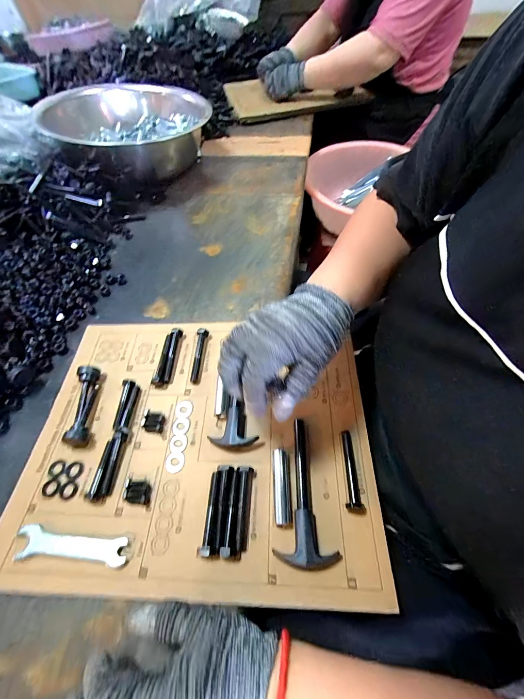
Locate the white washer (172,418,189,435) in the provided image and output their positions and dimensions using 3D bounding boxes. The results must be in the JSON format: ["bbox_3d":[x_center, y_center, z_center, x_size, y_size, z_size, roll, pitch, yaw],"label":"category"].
[{"bbox_3d":[-0.095,0.090,0.336,0.020,0.004,0.019,-1,57,2],"label":"white washer"}]

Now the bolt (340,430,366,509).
[{"bbox_3d":[0.089,0.120,0.294,0.016,0.012,0.074,-1,57,2],"label":"bolt"}]

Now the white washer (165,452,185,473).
[{"bbox_3d":[-0.095,0.122,0.313,0.020,0.004,0.020,-7,57,-2],"label":"white washer"}]

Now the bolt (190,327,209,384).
[{"bbox_3d":[-0.083,0.004,0.383,0.017,0.012,0.080,-1,57,2],"label":"bolt"}]

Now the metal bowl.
[{"bbox_3d":[-0.289,-0.490,0.658,0.313,0.121,0.311,-1,57,2],"label":"metal bowl"}]

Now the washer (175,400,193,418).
[{"bbox_3d":[-0.094,0.071,0.346,0.021,0.004,0.022,-1,57,2],"label":"washer"}]

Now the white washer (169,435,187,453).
[{"bbox_3d":[-0.095,0.106,0.325,0.019,0.004,0.020,-1,57,2],"label":"white washer"}]

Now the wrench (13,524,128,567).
[{"bbox_3d":[-0.181,0.186,0.272,0.108,0.004,0.025,3,57,5],"label":"wrench"}]

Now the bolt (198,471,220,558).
[{"bbox_3d":[-0.048,0.156,0.278,0.015,0.016,0.069,-1,57,2],"label":"bolt"}]

